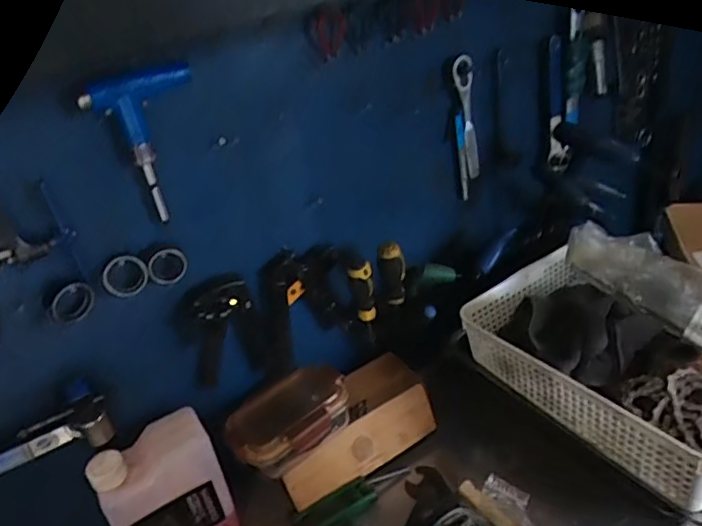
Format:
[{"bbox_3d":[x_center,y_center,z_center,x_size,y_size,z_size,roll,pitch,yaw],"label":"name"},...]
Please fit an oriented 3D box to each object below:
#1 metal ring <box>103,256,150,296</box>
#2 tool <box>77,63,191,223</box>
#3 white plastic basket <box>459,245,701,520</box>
[{"bbox_3d":[-0.224,0.013,0.574,0.044,0.040,0.010,-21,32,-17],"label":"metal ring"},{"bbox_3d":[-0.189,-0.112,0.551,0.100,0.134,0.019,-26,34,-25],"label":"tool"},{"bbox_3d":[0.337,0.107,0.686,0.243,0.121,0.345,-27,35,-27],"label":"white plastic basket"}]

